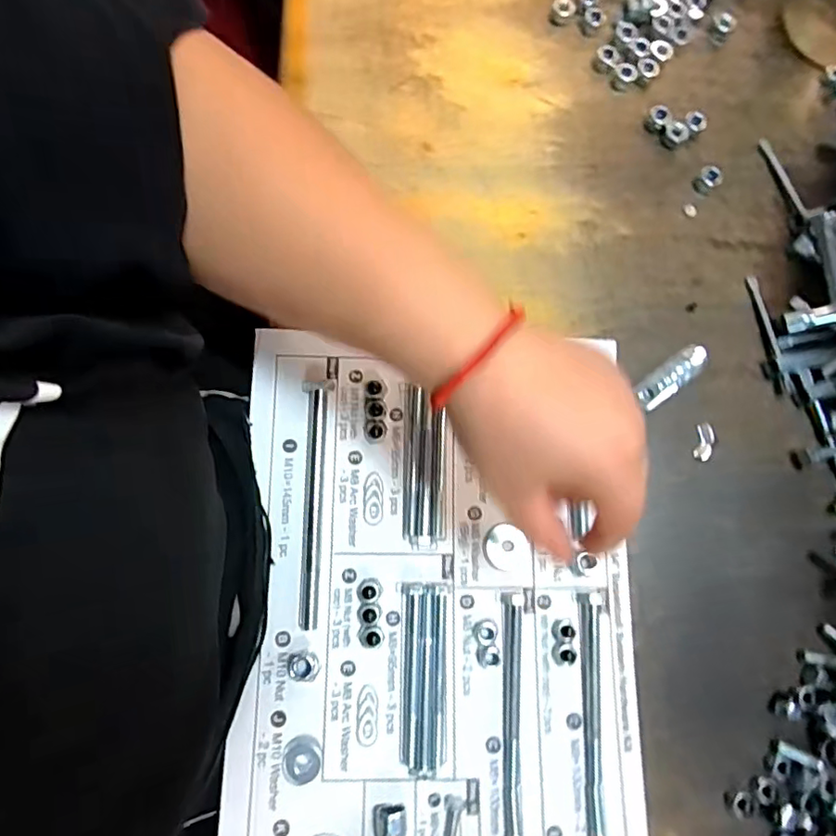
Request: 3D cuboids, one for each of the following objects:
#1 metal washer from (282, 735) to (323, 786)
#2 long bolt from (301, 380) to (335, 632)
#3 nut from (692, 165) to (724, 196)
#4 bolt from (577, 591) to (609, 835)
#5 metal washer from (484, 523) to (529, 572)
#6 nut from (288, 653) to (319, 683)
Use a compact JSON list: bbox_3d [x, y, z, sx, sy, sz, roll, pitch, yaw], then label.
[{"bbox_3d":[-0.066,0.196,0.322,0.022,0.004,0.025,-1,77,-3],"label":"metal washer"},{"bbox_3d":[-0.063,0.050,0.347,0.017,0.018,0.151,-1,77,-3],"label":"long bolt"},{"bbox_3d":[0.212,-0.174,0.413,0.015,0.015,0.017,43,79,7],"label":"nut"},{"bbox_3d":[0.105,0.209,0.320,0.016,0.015,0.207,3,77,-2],"label":"bolt"},{"bbox_3d":[0.055,0.082,0.356,0.026,0.004,0.029,-6,78,-4],"label":"metal washer"},{"bbox_3d":[-0.067,0.147,0.330,0.016,0.008,0.016,1,77,-3],"label":"nut"}]

